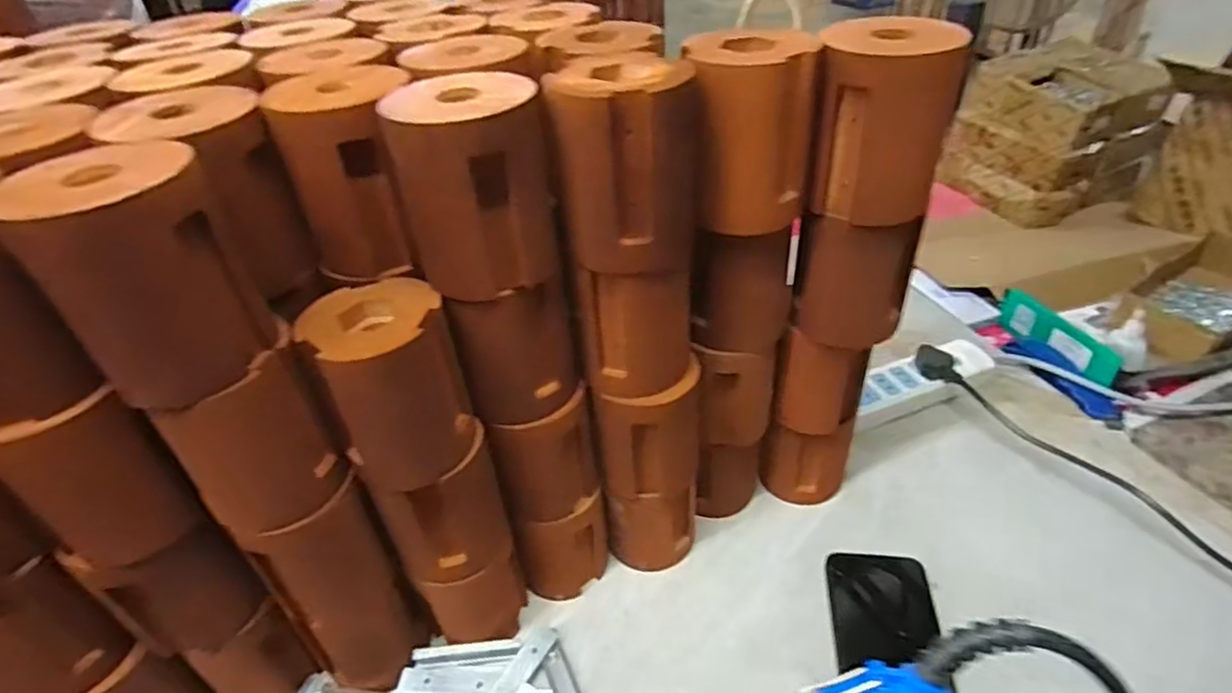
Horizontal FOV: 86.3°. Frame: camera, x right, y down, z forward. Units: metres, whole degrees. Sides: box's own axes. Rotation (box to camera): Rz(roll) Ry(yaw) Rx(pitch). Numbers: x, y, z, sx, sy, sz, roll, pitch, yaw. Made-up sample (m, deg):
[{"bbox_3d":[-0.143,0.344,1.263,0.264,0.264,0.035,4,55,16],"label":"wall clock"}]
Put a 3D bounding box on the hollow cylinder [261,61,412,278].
[{"bbox_3d":[-0.152,-0.101,0.385,0.075,0.100,0.085,-13,41,-11],"label":"hollow cylinder"}]

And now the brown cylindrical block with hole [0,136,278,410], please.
[{"bbox_3d":[-0.218,-0.035,0.305,0.077,0.096,0.075,-30,47,-28],"label":"brown cylindrical block with hole"}]

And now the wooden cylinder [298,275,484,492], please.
[{"bbox_3d":[-0.131,0.021,0.387,0.078,0.099,0.076,-20,42,-19],"label":"wooden cylinder"}]

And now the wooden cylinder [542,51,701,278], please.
[{"bbox_3d":[0.007,-0.104,0.374,0.077,0.103,0.077,3,40,8],"label":"wooden cylinder"}]

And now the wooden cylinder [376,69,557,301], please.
[{"bbox_3d":[-0.077,-0.088,0.357,0.080,0.099,0.072,-13,41,-11],"label":"wooden cylinder"}]

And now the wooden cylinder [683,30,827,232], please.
[{"bbox_3d":[0.076,-0.125,0.390,0.078,0.101,0.072,6,41,12],"label":"wooden cylinder"}]

